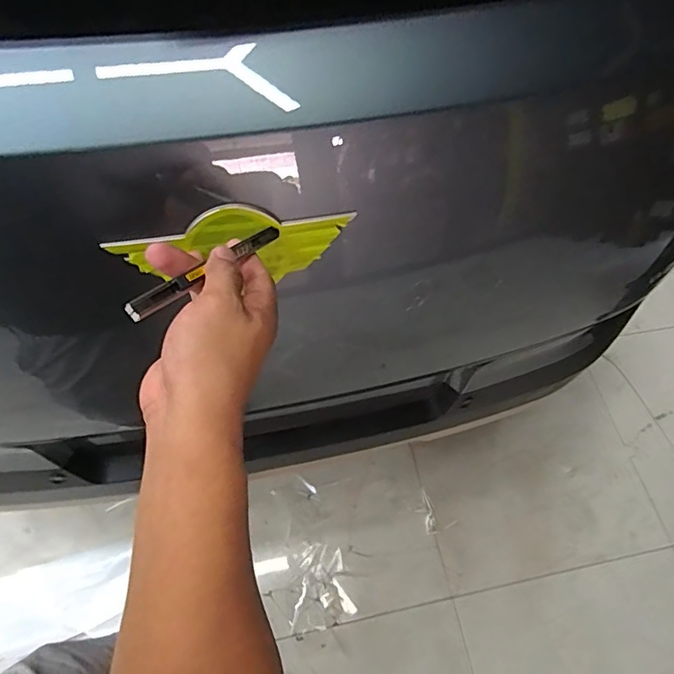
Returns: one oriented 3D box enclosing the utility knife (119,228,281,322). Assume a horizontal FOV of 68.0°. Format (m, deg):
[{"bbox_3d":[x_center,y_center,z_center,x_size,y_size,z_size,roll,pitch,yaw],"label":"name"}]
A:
[{"bbox_3d":[-0.081,-0.046,0.329,0.012,0.010,0.135,32,43,14],"label":"utility knife"}]

